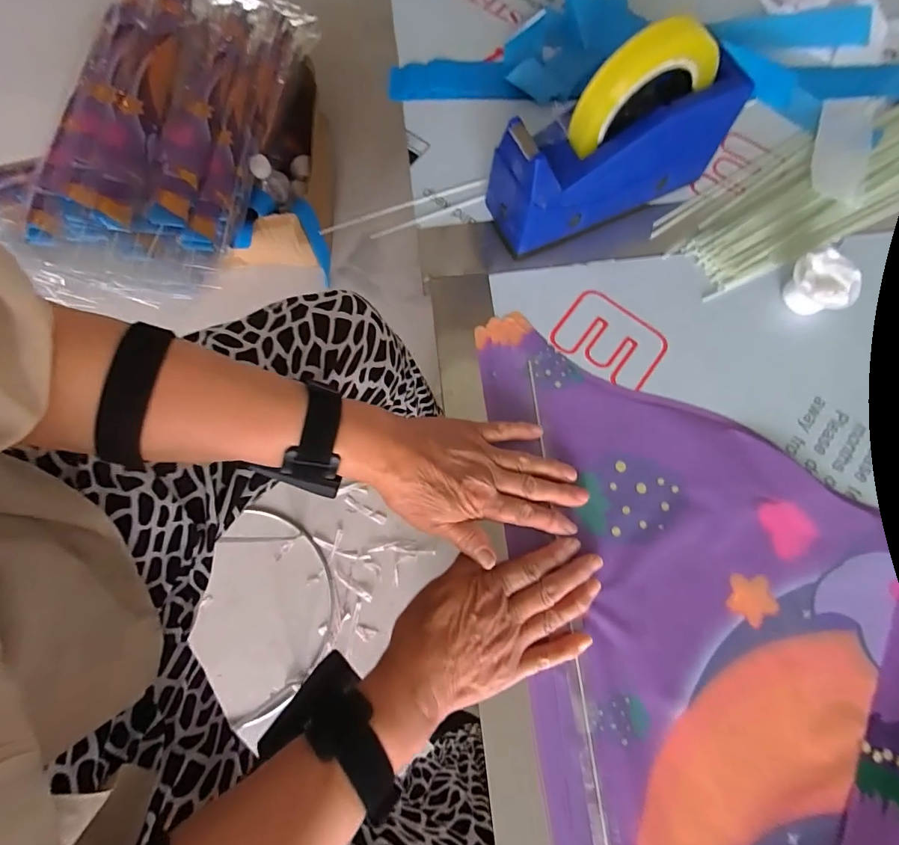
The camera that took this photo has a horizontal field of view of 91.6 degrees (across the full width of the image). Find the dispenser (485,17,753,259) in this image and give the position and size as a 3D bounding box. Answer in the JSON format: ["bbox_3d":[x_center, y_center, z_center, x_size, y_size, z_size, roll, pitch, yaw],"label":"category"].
[{"bbox_3d":[0.137,-0.241,0.369,0.203,0.134,0.069,-25,75,-5],"label":"dispenser"}]

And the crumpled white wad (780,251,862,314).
[{"bbox_3d":[0.324,-0.119,0.383,0.053,0.035,0.036,43,80,12],"label":"crumpled white wad"}]

